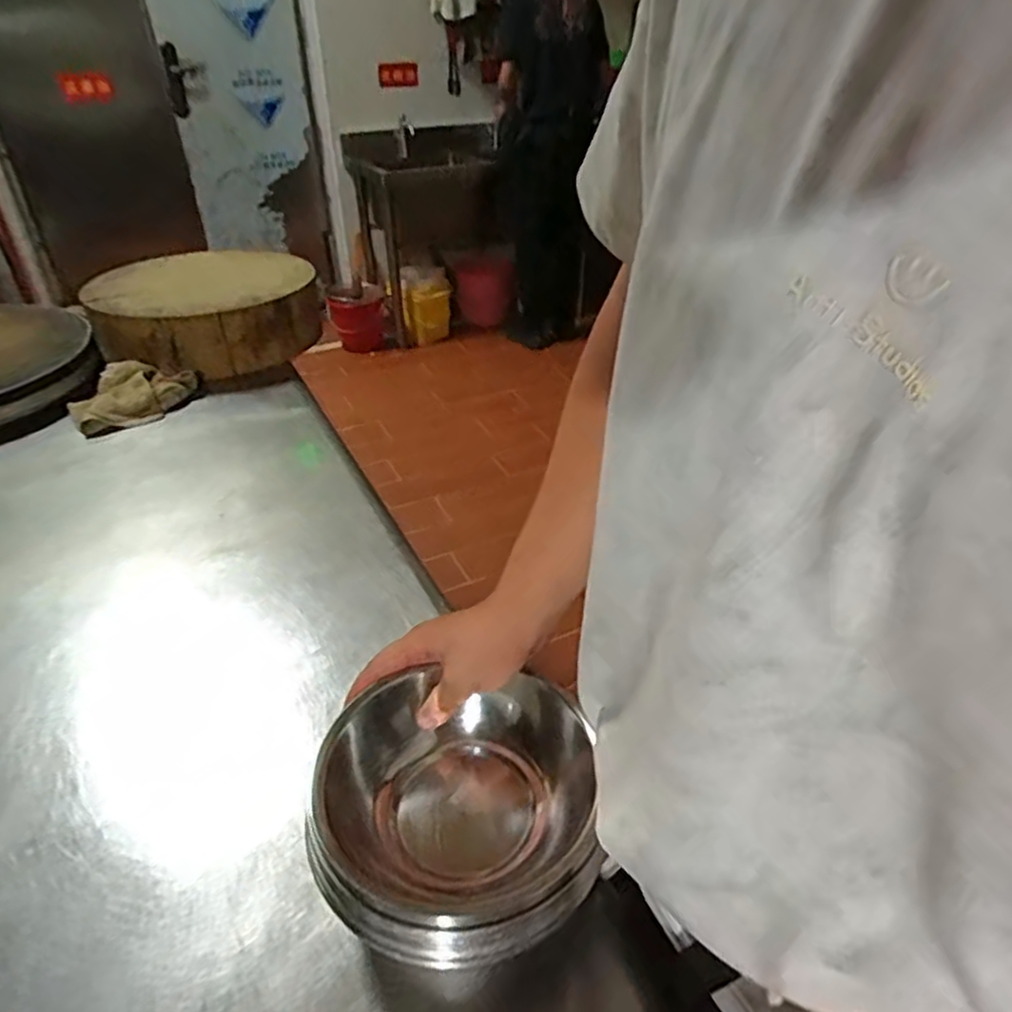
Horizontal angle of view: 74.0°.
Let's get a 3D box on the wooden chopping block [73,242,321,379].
[{"bbox_3d":[-0.570,-0.377,1.271,0.382,0.148,0.368,-21,40,-25],"label":"wooden chopping block"}]

